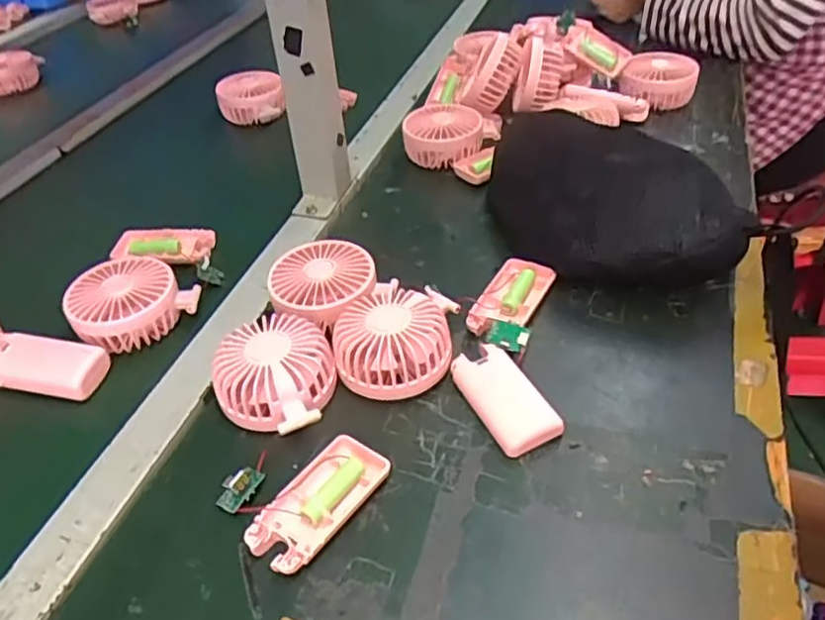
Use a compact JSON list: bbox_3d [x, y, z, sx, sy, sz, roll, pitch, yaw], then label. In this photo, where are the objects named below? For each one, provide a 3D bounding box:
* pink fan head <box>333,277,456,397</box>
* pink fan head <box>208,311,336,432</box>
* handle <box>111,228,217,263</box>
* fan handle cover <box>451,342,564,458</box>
[{"bbox_3d":[-0.009,0.020,0.517,0.082,0.049,0.101,14,44,23],"label":"pink fan head"},{"bbox_3d":[-0.095,0.046,0.493,0.083,0.045,0.082,-4,40,3],"label":"pink fan head"},{"bbox_3d":[-0.236,-0.061,0.648,0.098,0.020,0.045,5,41,14],"label":"handle"},{"bbox_3d":[0.065,0.062,0.477,0.042,0.019,0.089,-20,42,-16],"label":"fan handle cover"}]

